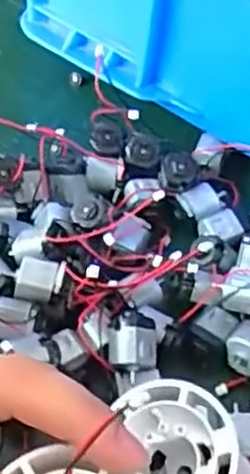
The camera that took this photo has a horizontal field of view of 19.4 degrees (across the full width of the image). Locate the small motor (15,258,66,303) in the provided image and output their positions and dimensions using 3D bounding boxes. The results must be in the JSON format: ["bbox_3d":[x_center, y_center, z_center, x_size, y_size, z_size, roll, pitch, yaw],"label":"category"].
[{"bbox_3d":[-0.038,0.019,0.319,0.021,0.012,0.019,14,49,6],"label":"small motor"}]

